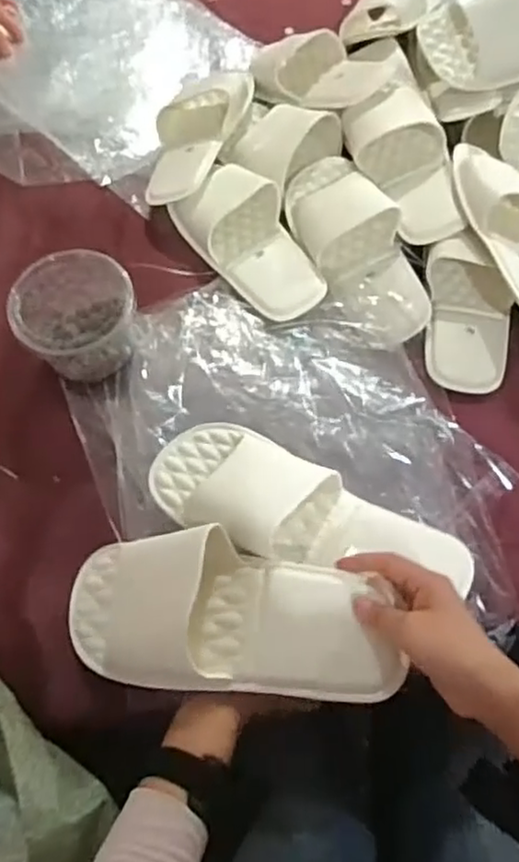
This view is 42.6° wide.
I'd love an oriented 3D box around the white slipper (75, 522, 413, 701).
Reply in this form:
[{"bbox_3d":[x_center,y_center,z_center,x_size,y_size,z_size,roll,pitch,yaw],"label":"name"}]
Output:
[{"bbox_3d":[-0.030,0.136,0.504,0.263,0.059,0.115,6,67,16],"label":"white slipper"}]

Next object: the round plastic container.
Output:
[{"bbox_3d":[-0.179,-0.113,0.656,0.116,0.092,0.100,-33,68,-12],"label":"round plastic container"}]

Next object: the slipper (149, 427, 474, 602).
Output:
[{"bbox_3d":[0.041,0.065,0.557,0.272,0.050,0.105,19,69,6],"label":"slipper"}]

